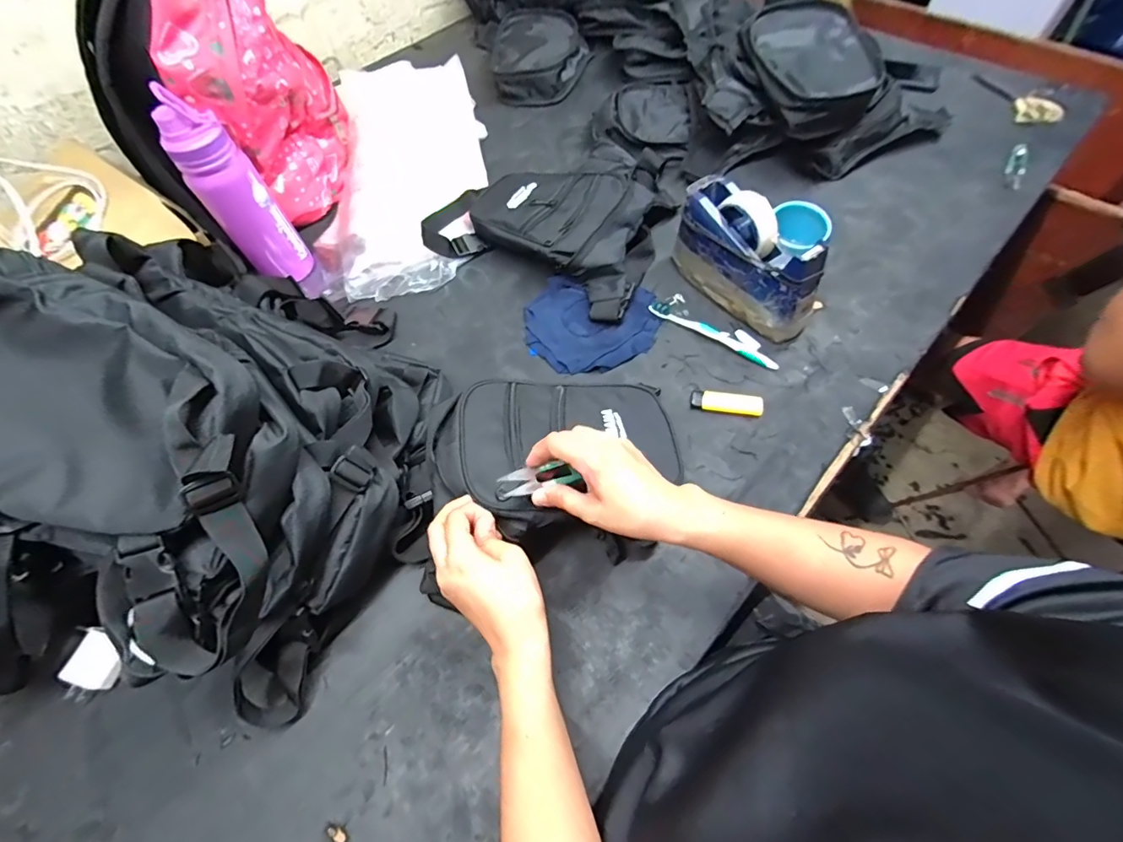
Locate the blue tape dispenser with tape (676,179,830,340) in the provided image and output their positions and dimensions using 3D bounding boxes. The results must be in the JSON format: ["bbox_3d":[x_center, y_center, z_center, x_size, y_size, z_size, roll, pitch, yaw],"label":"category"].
[{"bbox_3d":[0.235,-0.208,0.601,0.067,0.117,0.201,-35,64,-15],"label":"blue tape dispenser with tape"}]

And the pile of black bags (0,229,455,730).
[{"bbox_3d":[-0.320,-0.003,0.420,0.342,0.276,0.457,1,60,4],"label":"pile of black bags"}]

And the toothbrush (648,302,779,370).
[{"bbox_3d":[0.196,-0.115,0.613,0.177,0.013,0.022,32,67,20],"label":"toothbrush"}]

